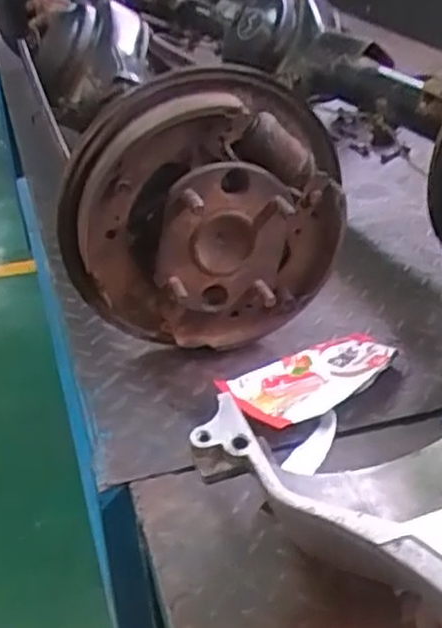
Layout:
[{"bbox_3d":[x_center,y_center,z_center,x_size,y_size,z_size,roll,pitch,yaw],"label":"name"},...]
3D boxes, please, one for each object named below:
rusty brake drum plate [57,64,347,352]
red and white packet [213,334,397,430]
[{"bbox_3d":[-0.006,-0.079,0.698,0.245,0.253,0.124,-17,35,-25],"label":"rusty brake drum plate"},{"bbox_3d":[0.085,0.057,0.677,0.186,0.035,0.084,-23,37,-32],"label":"red and white packet"}]

